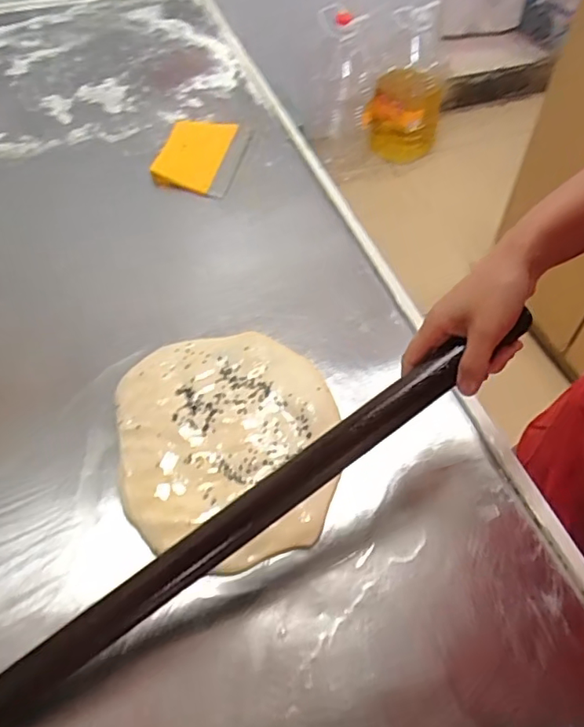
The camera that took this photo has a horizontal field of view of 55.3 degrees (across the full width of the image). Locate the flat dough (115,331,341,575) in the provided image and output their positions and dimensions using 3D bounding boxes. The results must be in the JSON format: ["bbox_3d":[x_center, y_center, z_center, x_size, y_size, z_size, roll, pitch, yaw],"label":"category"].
[{"bbox_3d":[-0.065,0.072,0.579,0.221,0.018,0.263,-16,54,-11],"label":"flat dough"}]

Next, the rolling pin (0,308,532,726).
[{"bbox_3d":[-0.050,0.131,0.435,0.559,0.028,0.029,-35,61,-7],"label":"rolling pin"}]

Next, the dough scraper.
[{"bbox_3d":[-0.142,-0.341,0.903,0.124,0.028,0.175,11,53,9],"label":"dough scraper"}]

